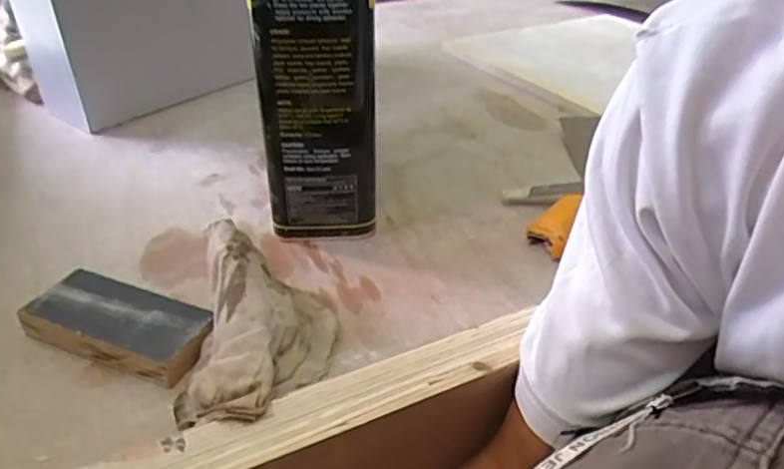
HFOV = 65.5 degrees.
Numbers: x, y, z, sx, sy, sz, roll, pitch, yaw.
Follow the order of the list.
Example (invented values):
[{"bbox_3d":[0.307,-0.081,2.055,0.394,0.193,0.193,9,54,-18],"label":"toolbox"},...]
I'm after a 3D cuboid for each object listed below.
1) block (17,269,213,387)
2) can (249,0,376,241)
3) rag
[{"bbox_3d":[-0.182,0.062,0.409,0.127,0.024,0.053,13,36,19],"label":"block"},{"bbox_3d":[-0.058,-0.116,0.471,0.085,0.249,0.075,-4,34,-5],"label":"can"},{"bbox_3d":[-0.081,0.058,0.377,0.087,0.059,0.164,0,33,0],"label":"rag"}]

